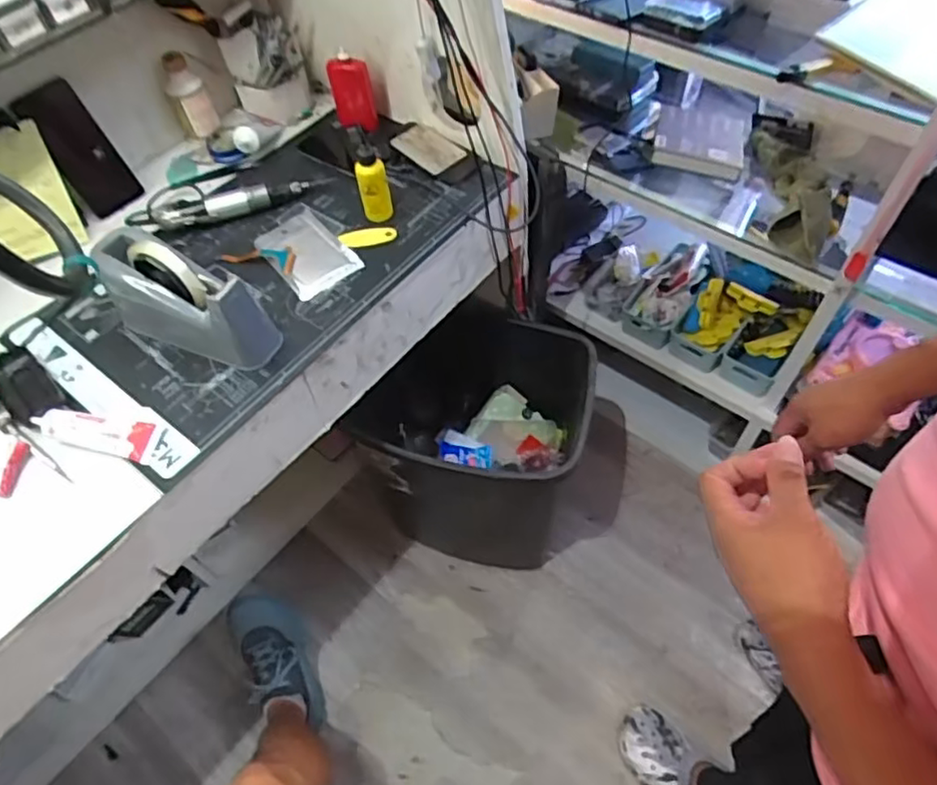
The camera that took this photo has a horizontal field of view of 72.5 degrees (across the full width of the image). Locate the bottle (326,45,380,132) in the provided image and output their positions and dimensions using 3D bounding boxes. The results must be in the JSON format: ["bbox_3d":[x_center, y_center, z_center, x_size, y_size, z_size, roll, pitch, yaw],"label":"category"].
[{"bbox_3d":[-0.167,-0.434,0.910,0.058,0.113,0.032,-8,56,-1],"label":"bottle"}]

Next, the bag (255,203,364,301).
[{"bbox_3d":[-0.205,-0.181,0.807,0.088,0.012,0.139,-35,60,-18],"label":"bag"}]

